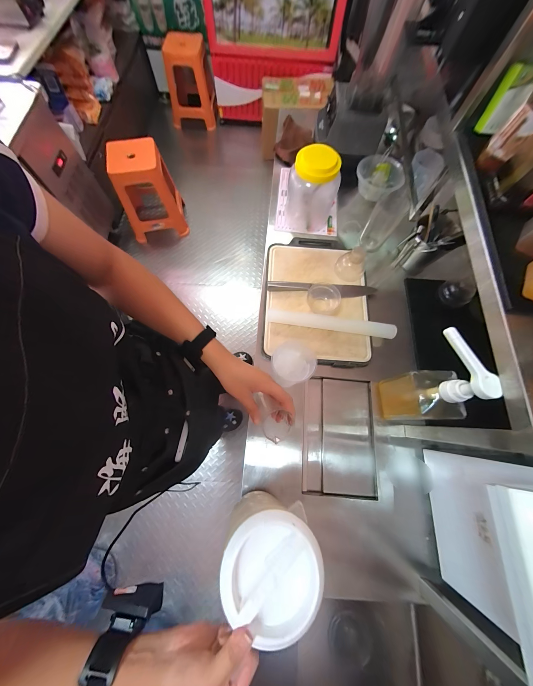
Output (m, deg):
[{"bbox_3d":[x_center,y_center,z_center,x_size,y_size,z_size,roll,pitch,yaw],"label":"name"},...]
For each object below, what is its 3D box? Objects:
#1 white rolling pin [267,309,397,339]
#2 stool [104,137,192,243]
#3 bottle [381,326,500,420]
[{"bbox_3d":[0.173,-0.053,0.637,0.338,0.038,0.034,9,72,2],"label":"white rolling pin"},{"bbox_3d":[-0.757,-0.945,1.518,0.345,0.504,0.284,-12,72,-5],"label":"stool"},{"bbox_3d":[0.343,0.086,0.488,0.086,0.252,0.140,0,72,-1],"label":"bottle"}]

